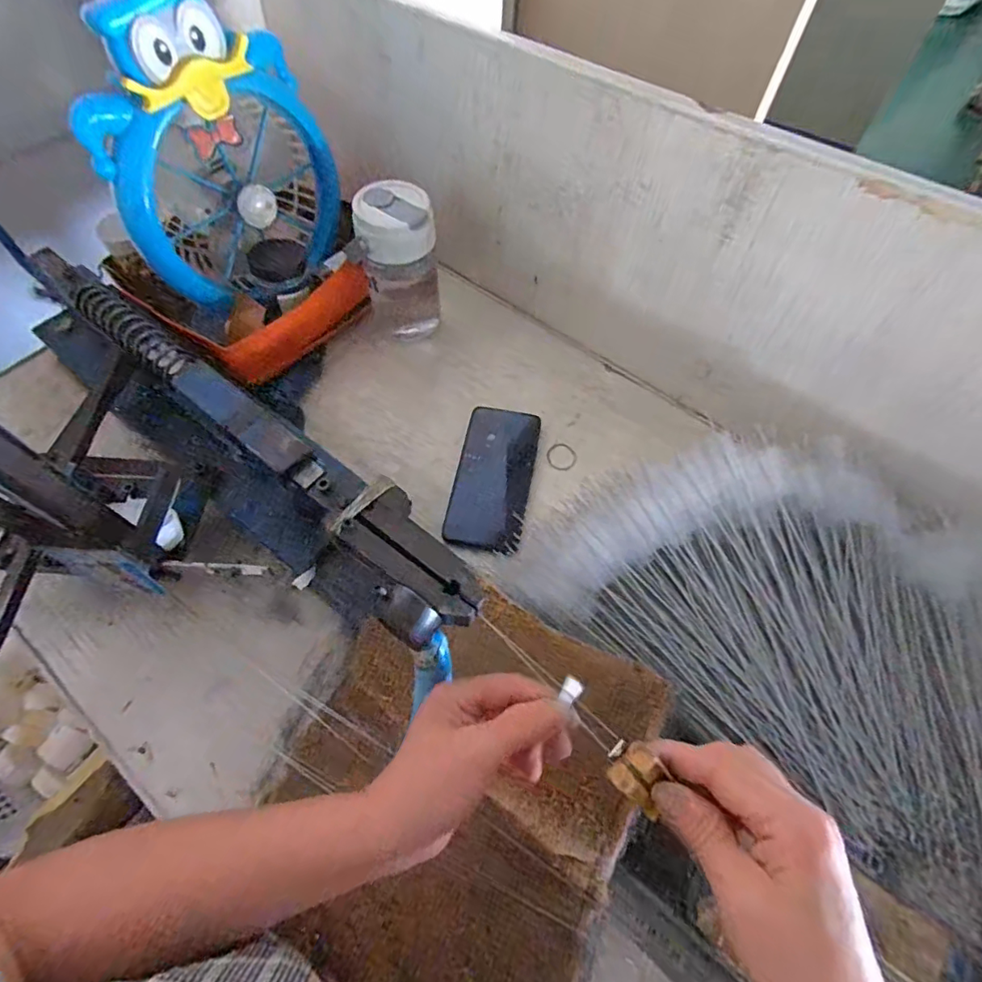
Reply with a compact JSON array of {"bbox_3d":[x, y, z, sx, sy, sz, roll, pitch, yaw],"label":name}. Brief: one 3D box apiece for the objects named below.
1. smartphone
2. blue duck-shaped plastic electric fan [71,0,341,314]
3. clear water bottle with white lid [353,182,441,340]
[{"bbox_3d":[0.003,-0.016,0.536,0.076,0.012,0.160,11,61,5],"label":"smartphone"},{"bbox_3d":[-0.260,-0.324,0.519,0.080,0.262,0.222,28,63,14],"label":"blue duck-shaped plastic electric fan"},{"bbox_3d":[-0.103,-0.240,0.580,0.087,0.163,0.076,-5,61,-4],"label":"clear water bottle with white lid"}]

